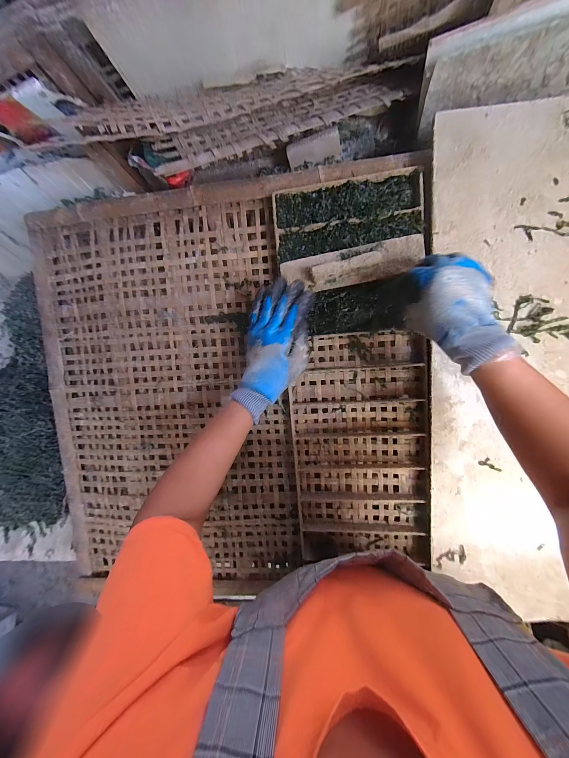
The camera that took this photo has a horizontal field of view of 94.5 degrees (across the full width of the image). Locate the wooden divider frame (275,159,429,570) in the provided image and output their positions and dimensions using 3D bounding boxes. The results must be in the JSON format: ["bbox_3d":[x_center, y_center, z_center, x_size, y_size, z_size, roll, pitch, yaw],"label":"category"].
[{"bbox_3d":[0.119,0.001,0.451,0.232,0.045,0.640,-3,98,8],"label":"wooden divider frame"}]

